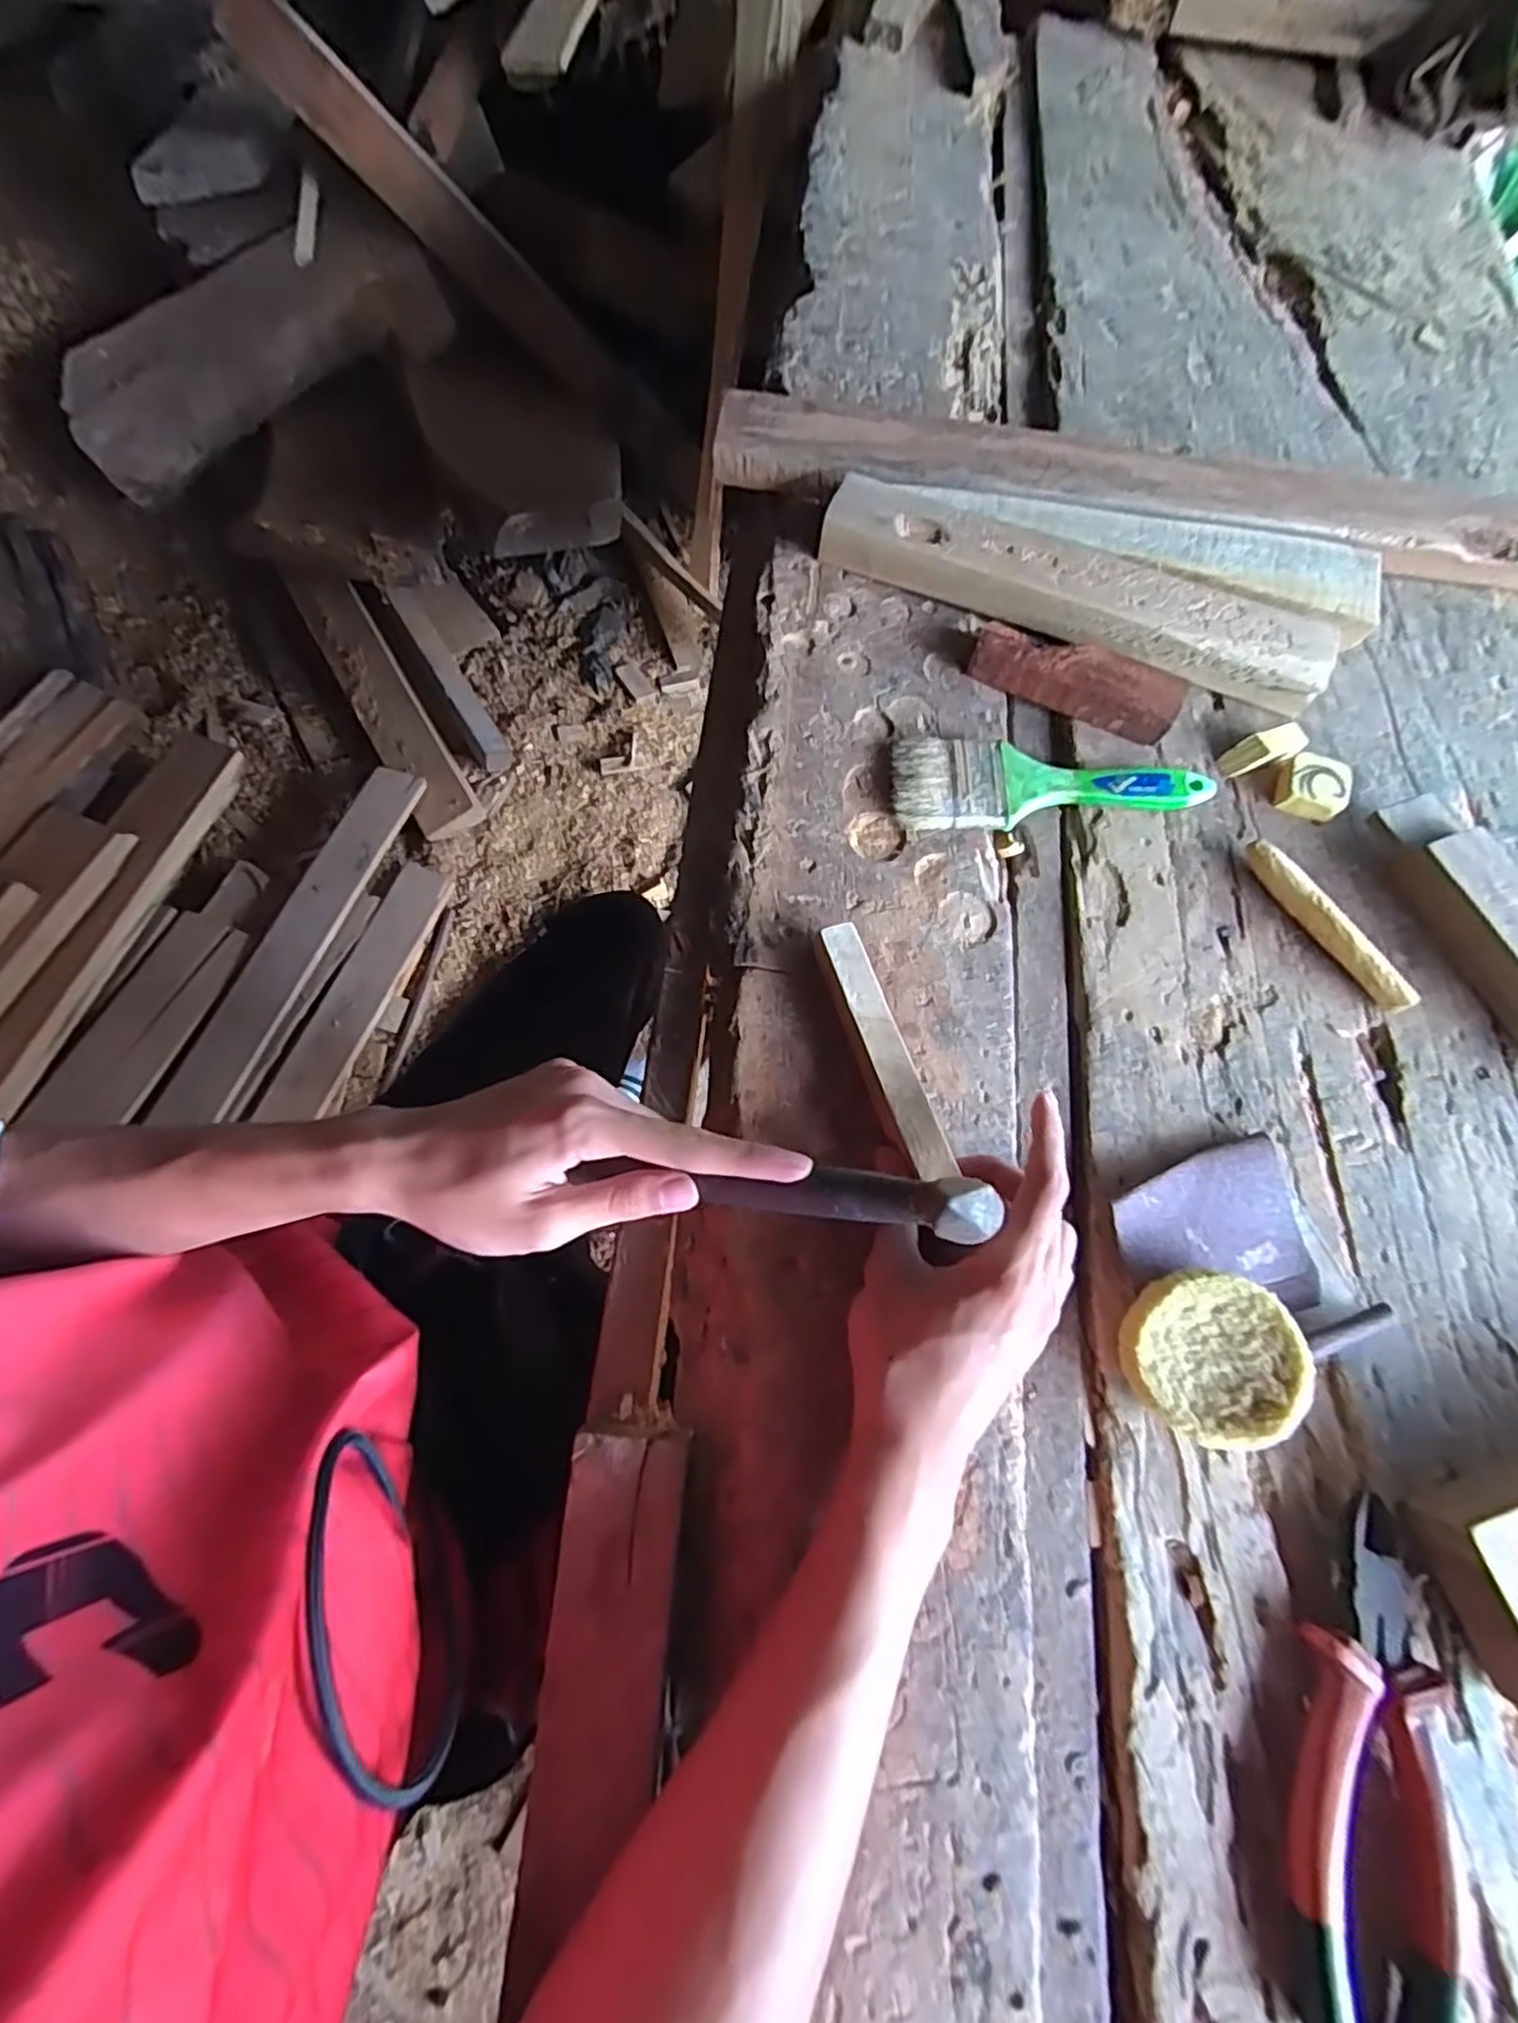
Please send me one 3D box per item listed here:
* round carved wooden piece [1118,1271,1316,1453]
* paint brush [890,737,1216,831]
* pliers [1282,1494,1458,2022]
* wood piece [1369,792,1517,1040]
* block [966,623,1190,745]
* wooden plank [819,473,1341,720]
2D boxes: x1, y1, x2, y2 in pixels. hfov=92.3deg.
[{"bbox_3d":[0.210,0.160,0.341,0.071,0.030,0.073,1,71,-2],"label":"round carved wooden piece"},{"bbox_3d":[0.179,-0.140,0.453,0.193,0.016,0.058,0,71,-2],"label":"paint brush"},{"bbox_3d":[0.248,0.305,0.297,0.059,0.021,0.181,18,72,4],"label":"pliers"},{"bbox_3d":[0.431,-0.043,0.423,0.047,0.033,0.188,-23,74,-9],"label":"wood piece"},{"bbox_3d":[0.204,-0.216,0.474,0.131,0.028,0.038,24,72,6],"label":"block"},{"bbox_3d":[0.210,-0.282,0.493,0.335,0.033,0.058,22,72,5],"label":"wooden plank"}]

